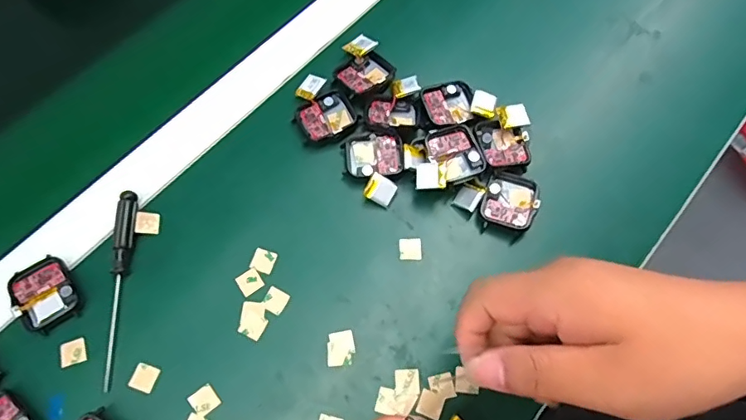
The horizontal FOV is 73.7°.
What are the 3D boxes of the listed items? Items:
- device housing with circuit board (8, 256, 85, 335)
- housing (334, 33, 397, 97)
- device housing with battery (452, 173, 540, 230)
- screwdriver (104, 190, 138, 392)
[{"bbox_3d":[-0.219,0.056,0.333,0.038,0.007,0.045,-29,72,-12],"label":"device housing with circuit board"},{"bbox_3d":[-0.008,-0.116,0.401,0.044,0.010,0.052,-34,73,-14],"label":"housing"},{"bbox_3d":[0.092,-0.009,0.364,0.053,0.017,0.043,30,71,10],"label":"device housing with battery"},{"bbox_3d":[-0.171,0.050,0.335,0.012,0.014,0.131,-2,69,-3],"label":"screwdriver"}]

